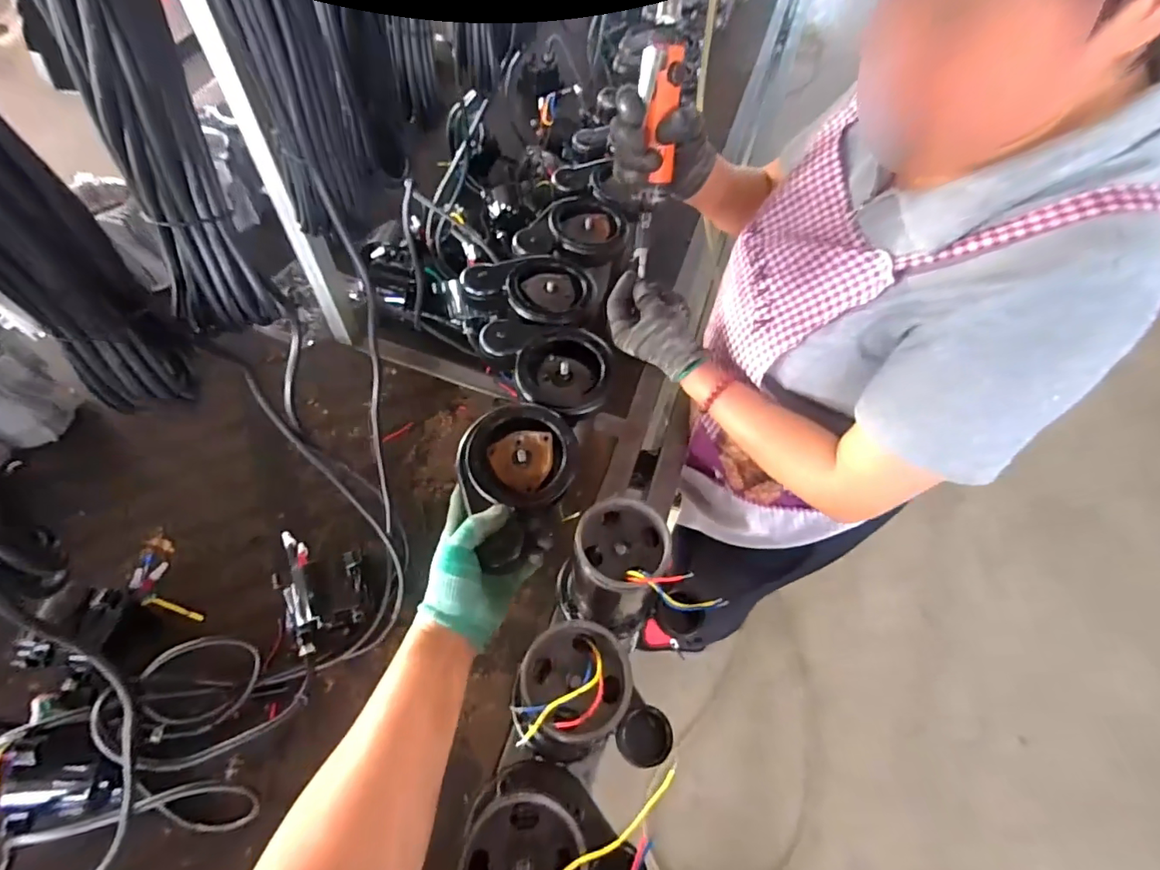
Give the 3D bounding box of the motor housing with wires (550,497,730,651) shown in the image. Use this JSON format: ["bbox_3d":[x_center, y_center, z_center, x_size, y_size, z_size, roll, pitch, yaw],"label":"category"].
[{"bbox_3d":[0.036,0.154,0.566,0.116,0.179,0.096,8,58,2],"label":"motor housing with wires"}]

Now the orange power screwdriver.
[{"bbox_3d":[0.076,-0.271,0.540,0.040,0.209,0.031,-1,38,-4],"label":"orange power screwdriver"}]

